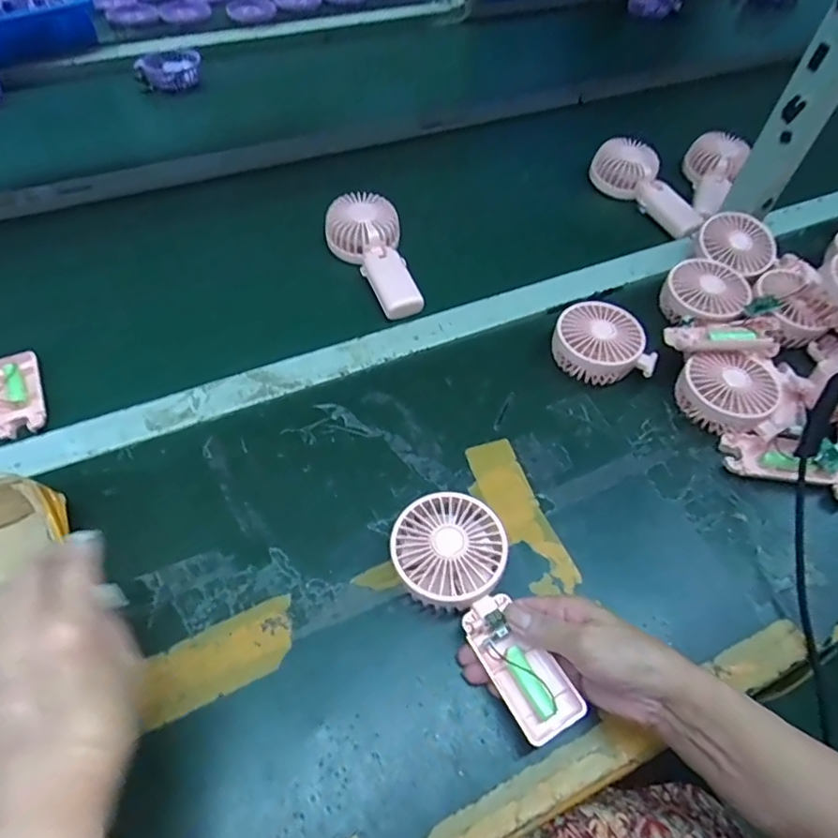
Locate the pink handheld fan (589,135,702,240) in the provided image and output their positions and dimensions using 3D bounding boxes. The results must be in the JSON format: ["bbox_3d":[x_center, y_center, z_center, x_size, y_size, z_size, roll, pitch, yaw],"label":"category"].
[{"bbox_3d":[0.309,-0.305,0.730,0.074,0.042,0.185,-27,60,-21],"label":"pink handheld fan"}]

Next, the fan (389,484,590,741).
[{"bbox_3d":[0.048,0.137,0.408,0.082,0.028,0.182,-26,67,-18],"label":"fan"}]

